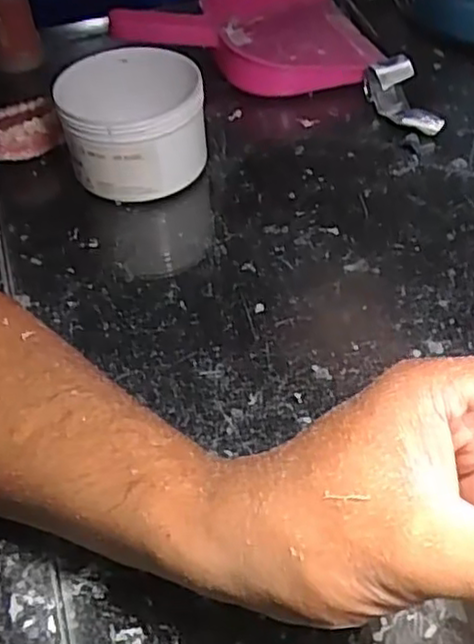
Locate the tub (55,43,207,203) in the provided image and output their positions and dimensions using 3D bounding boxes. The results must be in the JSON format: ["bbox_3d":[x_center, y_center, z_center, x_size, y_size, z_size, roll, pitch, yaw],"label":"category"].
[{"bbox_3d":[-0.066,-0.129,0.453,0.088,0.065,0.100,-7,47,-2],"label":"tub"}]

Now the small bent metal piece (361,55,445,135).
[{"bbox_3d":[0.117,-0.160,0.491,0.036,0.032,0.066,-10,48,-5],"label":"small bent metal piece"}]

